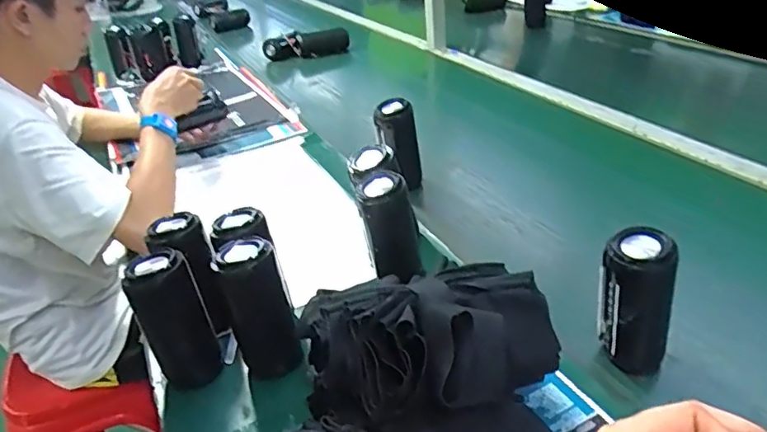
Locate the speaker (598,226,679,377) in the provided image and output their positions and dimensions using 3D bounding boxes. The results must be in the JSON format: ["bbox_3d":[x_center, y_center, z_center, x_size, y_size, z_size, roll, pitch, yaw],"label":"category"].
[{"bbox_3d":[0.248,0.090,0.560,0.056,0.153,0.052,-4,31,2],"label":"speaker"}]

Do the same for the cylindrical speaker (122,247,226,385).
[{"bbox_3d":[-0.212,0.106,0.570,0.065,0.141,0.052,-22,35,-25],"label":"cylindrical speaker"}]

